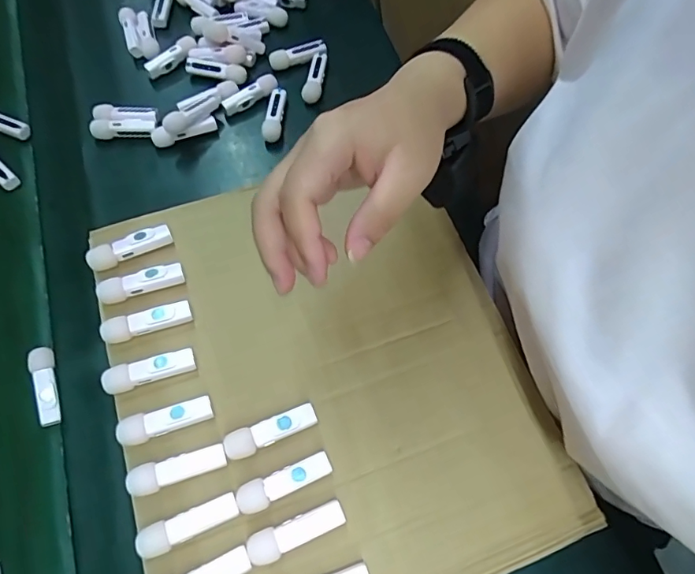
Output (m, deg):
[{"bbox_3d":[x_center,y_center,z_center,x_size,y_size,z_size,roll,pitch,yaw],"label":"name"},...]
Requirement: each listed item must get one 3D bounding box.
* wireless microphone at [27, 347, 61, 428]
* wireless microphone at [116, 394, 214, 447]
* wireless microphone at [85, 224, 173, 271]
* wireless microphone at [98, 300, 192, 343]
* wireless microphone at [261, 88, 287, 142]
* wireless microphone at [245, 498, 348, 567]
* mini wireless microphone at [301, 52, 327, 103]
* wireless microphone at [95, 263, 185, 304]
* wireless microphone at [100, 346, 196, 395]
[{"bbox_3d":[-0.249,0.081,0.401,0.019,0.011,0.063,-21,68,-7],"label":"wireless microphone"},{"bbox_3d":[-0.127,0.094,0.342,0.062,0.016,0.018,-21,68,-7],"label":"wireless microphone"},{"bbox_3d":[-0.177,-0.033,0.394,0.065,0.013,0.017,-26,69,-9],"label":"wireless microphone"},{"bbox_3d":[-0.152,0.027,0.370,0.064,0.016,0.016,-21,68,-7],"label":"wireless microphone"},{"bbox_3d":[-0.077,-0.182,0.513,0.019,0.019,0.060,4,68,4],"label":"wireless microphone"},{"bbox_3d":[-0.033,0.161,0.318,0.064,0.011,0.018,-21,68,-7],"label":"wireless microphone"},{"bbox_3d":[-0.035,-0.231,0.532,0.020,0.017,0.064,10,68,6],"label":"mini wireless microphone"},{"bbox_3d":[-0.162,-0.004,0.381,0.063,0.013,0.017,-19,68,-6],"label":"wireless microphone"},{"bbox_3d":[-0.145,0.062,0.355,0.064,0.017,0.017,-17,68,-5],"label":"wireless microphone"}]

